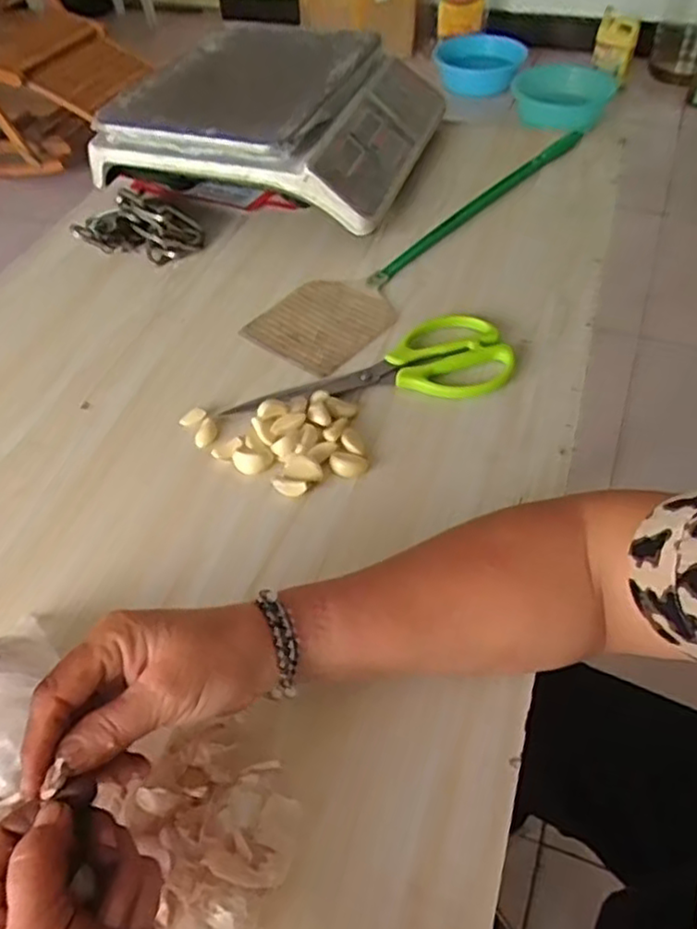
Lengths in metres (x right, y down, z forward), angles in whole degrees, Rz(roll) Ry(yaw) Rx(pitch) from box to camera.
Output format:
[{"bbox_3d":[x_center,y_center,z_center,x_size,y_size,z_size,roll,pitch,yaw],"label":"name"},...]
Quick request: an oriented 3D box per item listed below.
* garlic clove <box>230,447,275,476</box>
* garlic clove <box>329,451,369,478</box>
[{"bbox_3d":[-0.074,-0.003,0.538,0.031,0.011,0.021,4,50,5],"label":"garlic clove"},{"bbox_3d":[-0.001,-0.001,0.534,0.027,0.009,0.019,19,53,18],"label":"garlic clove"}]

